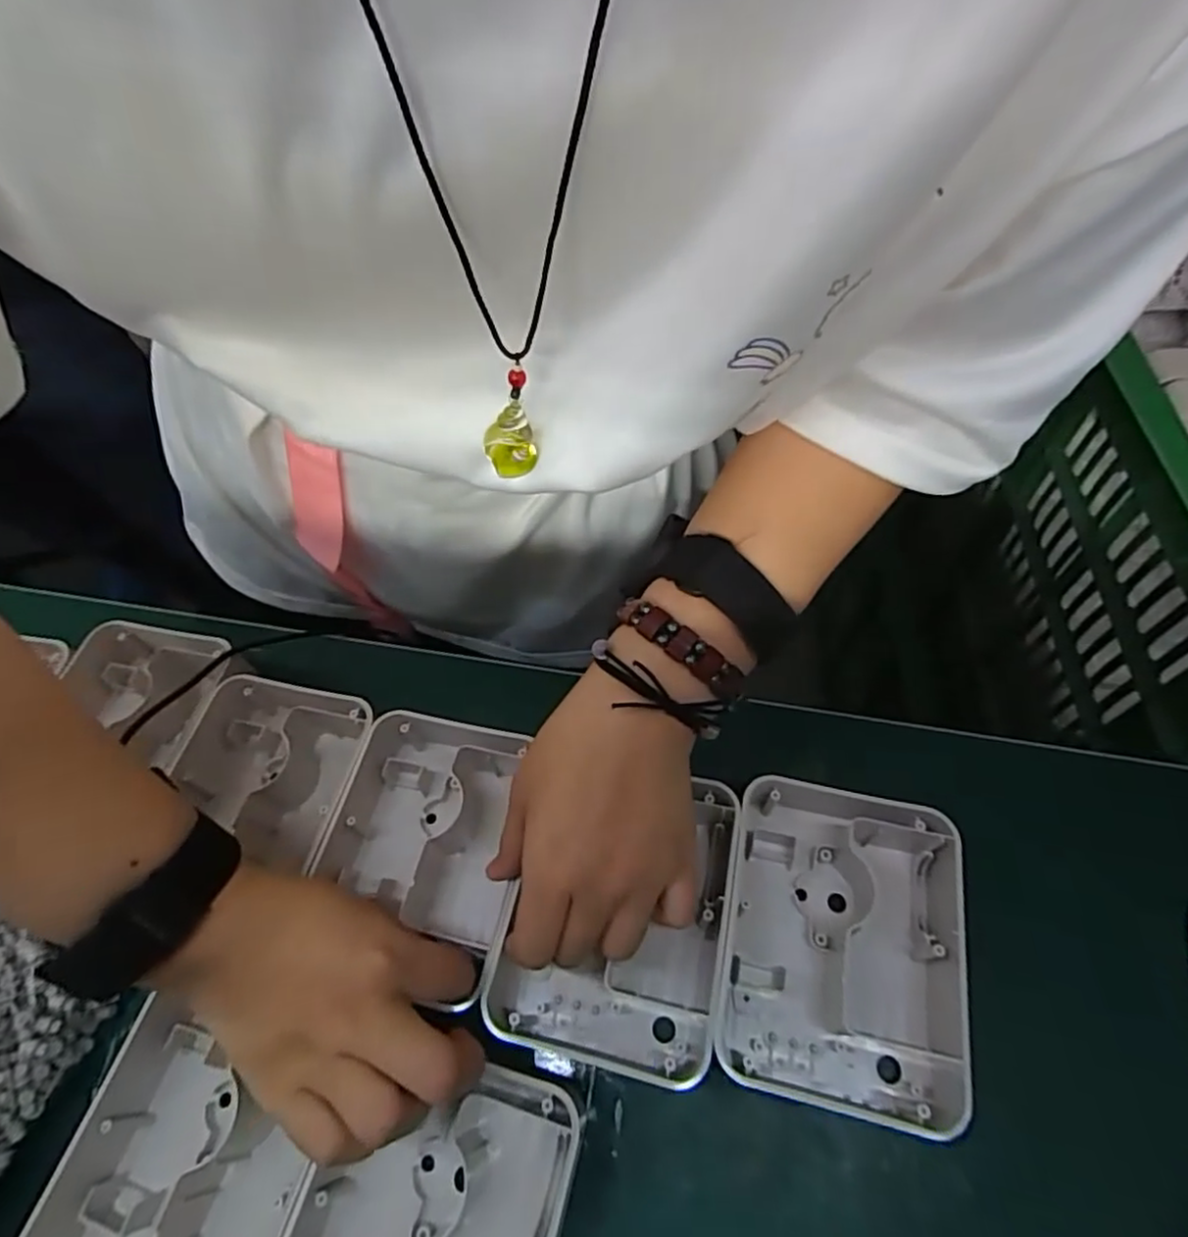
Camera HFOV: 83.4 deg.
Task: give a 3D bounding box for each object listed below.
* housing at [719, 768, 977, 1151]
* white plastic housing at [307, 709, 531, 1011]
[{"bbox_3d":[0.112,0.147,0.309,0.100,0.051,0.131,9,59,10],"label":"housing"},{"bbox_3d":[-0.084,0.107,0.348,0.088,0.040,0.102,7,59,9],"label":"white plastic housing"}]

